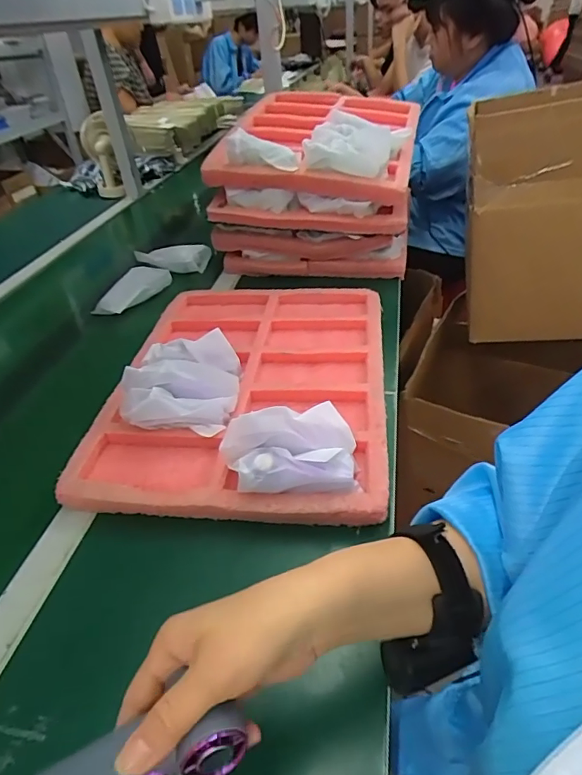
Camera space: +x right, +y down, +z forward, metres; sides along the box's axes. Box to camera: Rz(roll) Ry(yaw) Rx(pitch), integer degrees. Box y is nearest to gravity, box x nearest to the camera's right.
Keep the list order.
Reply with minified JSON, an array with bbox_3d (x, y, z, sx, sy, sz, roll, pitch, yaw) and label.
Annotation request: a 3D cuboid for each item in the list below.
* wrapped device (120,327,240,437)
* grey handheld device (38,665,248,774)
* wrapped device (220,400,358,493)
[{"bbox_3d":[-0.123,-0.010,0.559,0.122,0.060,0.126,0,38,7],"label":"wrapped device"},{"bbox_3d":[-0.075,0.190,0.239,0.102,0.031,0.036,-14,38,-4],"label":"grey handheld device"},{"bbox_3d":[-0.002,0.061,0.462,0.121,0.059,0.069,-3,38,3],"label":"wrapped device"}]

